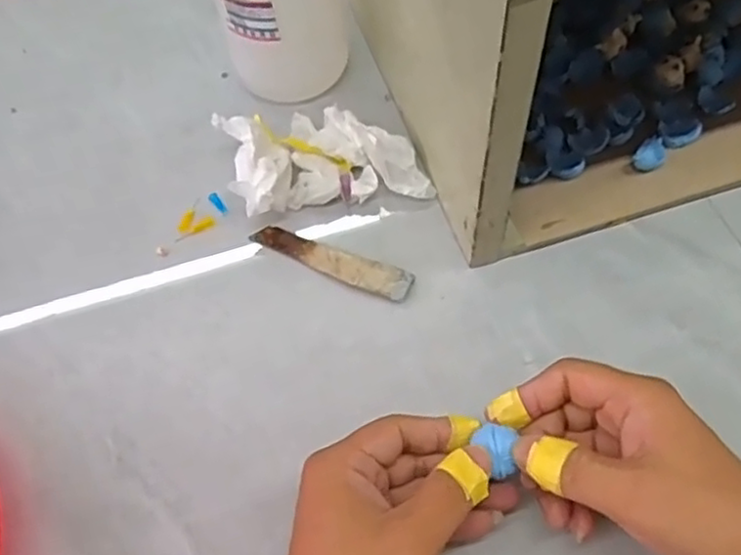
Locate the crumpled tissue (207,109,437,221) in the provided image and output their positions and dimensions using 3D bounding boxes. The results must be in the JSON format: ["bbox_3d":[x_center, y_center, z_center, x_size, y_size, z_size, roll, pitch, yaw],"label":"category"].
[{"bbox_3d":[-0.033,-0.088,0.493,0.132,0.042,0.083,-13,60,-3],"label":"crumpled tissue"}]

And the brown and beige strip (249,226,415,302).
[{"bbox_3d":[-0.028,-0.011,0.469,0.118,0.004,0.024,20,57,17],"label":"brown and beige strip"}]

